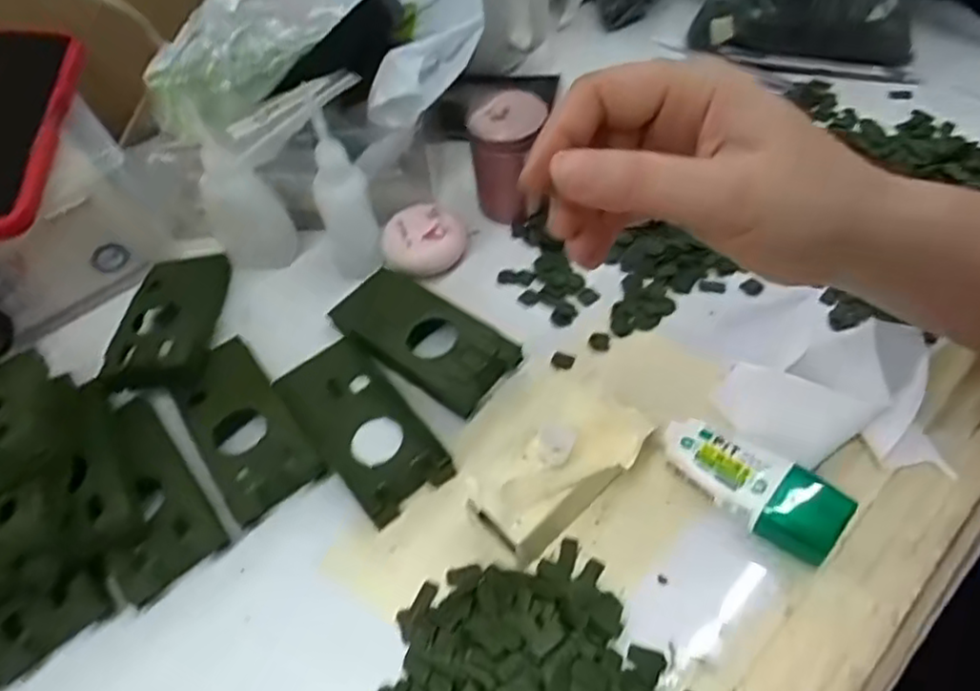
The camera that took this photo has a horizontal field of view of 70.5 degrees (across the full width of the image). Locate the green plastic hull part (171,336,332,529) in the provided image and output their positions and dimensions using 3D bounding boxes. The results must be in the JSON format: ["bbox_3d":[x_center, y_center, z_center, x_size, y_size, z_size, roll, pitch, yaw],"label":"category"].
[{"bbox_3d":[-0.124,0.036,0.342,0.044,0.012,0.103,-34,56,-17],"label":"green plastic hull part"}]

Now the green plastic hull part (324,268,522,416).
[{"bbox_3d":[-0.037,-0.008,0.364,0.103,0.020,0.046,31,63,27],"label":"green plastic hull part"}]

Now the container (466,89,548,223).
[{"bbox_3d":[0.011,-0.109,0.406,0.040,0.065,0.038,-4,53,5],"label":"container"}]

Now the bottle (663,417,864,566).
[{"bbox_3d":[0.111,0.059,0.297,0.077,0.020,0.031,26,61,25],"label":"bottle"}]

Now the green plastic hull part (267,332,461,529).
[{"bbox_3d":[-0.064,0.036,0.340,0.047,0.013,0.100,-35,57,-18],"label":"green plastic hull part"}]

